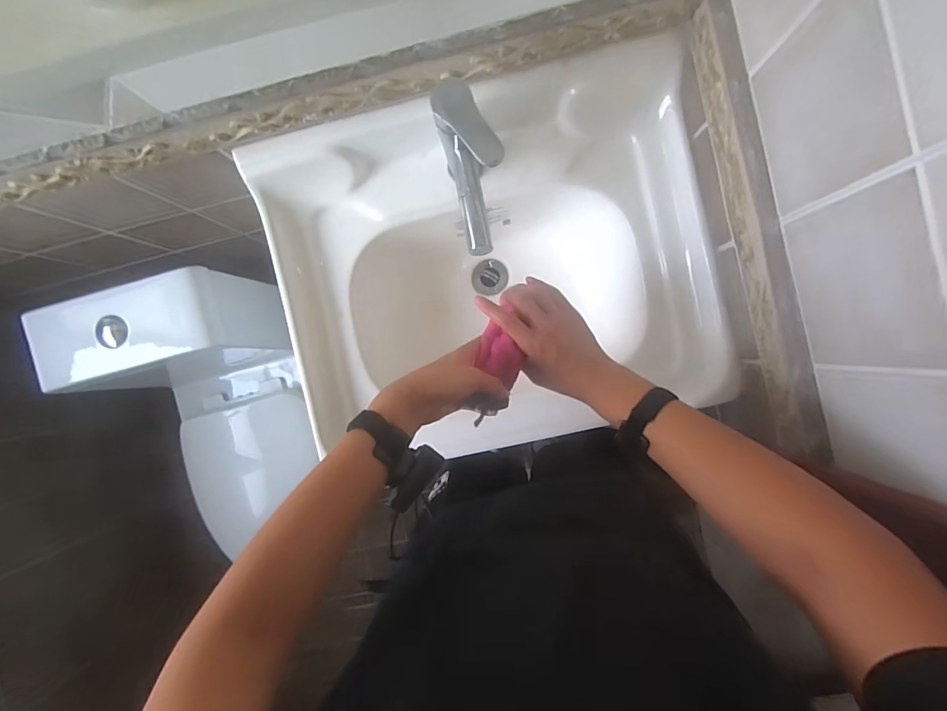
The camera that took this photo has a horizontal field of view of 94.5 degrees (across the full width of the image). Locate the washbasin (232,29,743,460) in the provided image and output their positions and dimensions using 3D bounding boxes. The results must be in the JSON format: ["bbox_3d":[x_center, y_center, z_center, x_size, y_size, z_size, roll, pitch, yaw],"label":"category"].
[{"bbox_3d":[0.033,-0.113,0.668,0.592,0.207,0.457,-14,90,4],"label":"washbasin"}]

